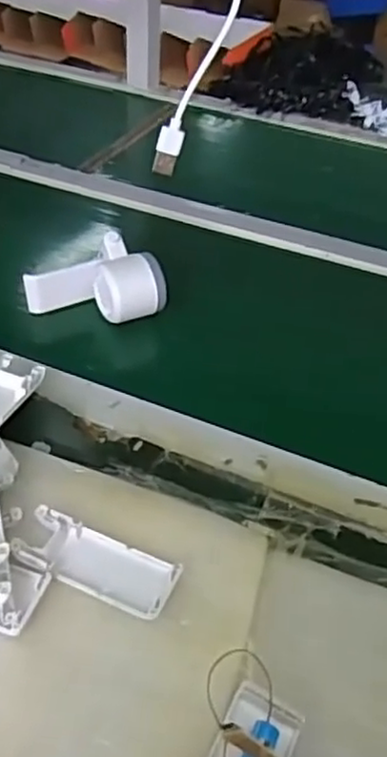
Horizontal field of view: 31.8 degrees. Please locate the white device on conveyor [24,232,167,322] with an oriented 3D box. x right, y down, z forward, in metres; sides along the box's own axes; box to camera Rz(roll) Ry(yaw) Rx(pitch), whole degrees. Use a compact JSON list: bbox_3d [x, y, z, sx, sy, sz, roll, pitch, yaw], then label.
[{"bbox_3d":[-0.093,-0.093,0.647,0.133,0.060,0.057,-2,41,12],"label":"white device on conveyor"}]

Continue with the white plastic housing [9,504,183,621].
[{"bbox_3d":[-0.061,0.116,0.429,0.102,0.014,0.042,19,44,15],"label":"white plastic housing"}]

